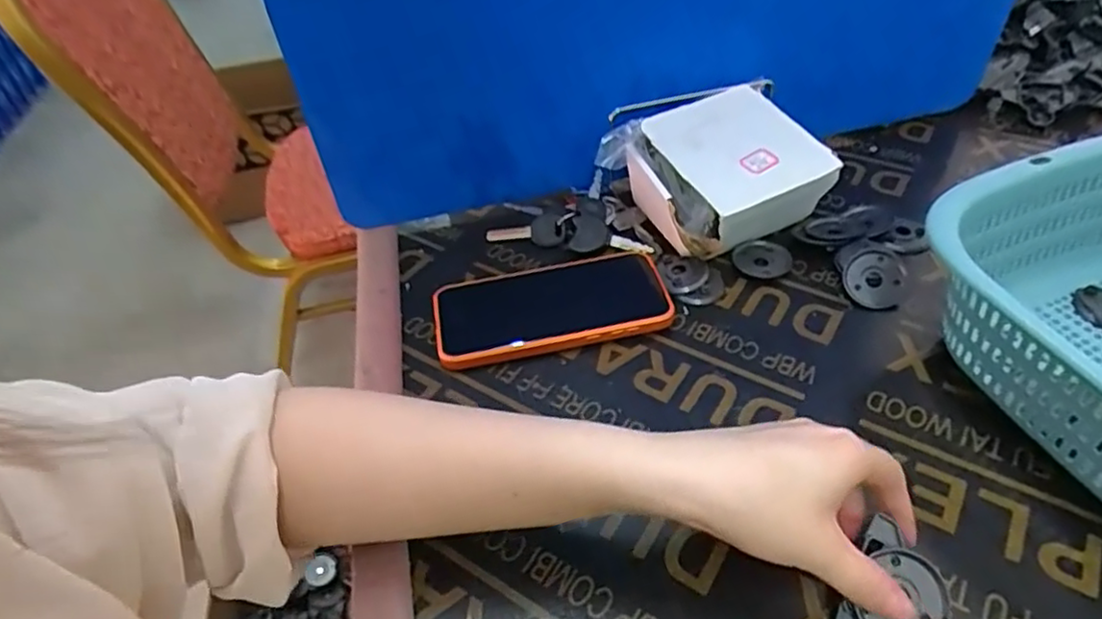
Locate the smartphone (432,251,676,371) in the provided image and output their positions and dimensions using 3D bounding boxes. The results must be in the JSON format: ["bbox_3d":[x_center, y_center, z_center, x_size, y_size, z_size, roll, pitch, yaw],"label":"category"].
[{"bbox_3d":[0.000,-0.003,0.463,0.163,0.016,0.083,-10,44,-5],"label":"smartphone"}]

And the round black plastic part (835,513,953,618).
[{"bbox_3d":[0.158,0.130,0.303,0.050,0.014,0.055,-5,73,13],"label":"round black plastic part"}]

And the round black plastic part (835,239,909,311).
[{"bbox_3d":[0.232,-0.027,0.464,0.044,0.017,0.056,-2,55,16],"label":"round black plastic part"}]

